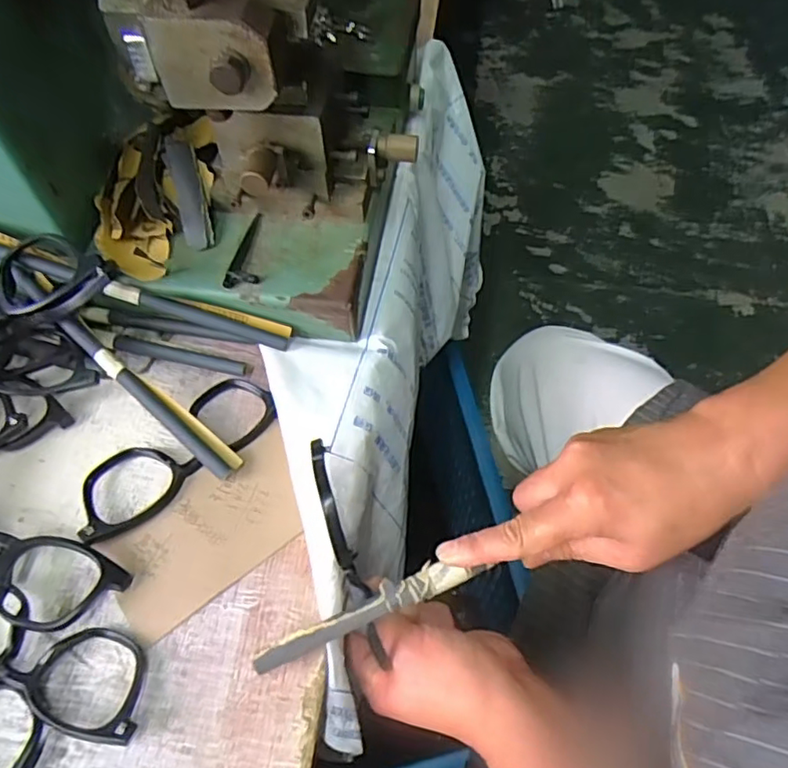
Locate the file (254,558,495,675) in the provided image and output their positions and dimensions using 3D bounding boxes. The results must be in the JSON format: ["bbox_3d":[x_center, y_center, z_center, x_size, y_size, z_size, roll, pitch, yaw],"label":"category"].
[{"bbox_3d":[-0.015,0.114,0.300,0.116,0.008,0.017,-23,64,-6],"label":"file"}]

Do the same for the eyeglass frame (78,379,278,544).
[{"bbox_3d":[-0.136,0.041,0.368,0.054,0.012,0.133,39,68,23],"label":"eyeglass frame"}]

